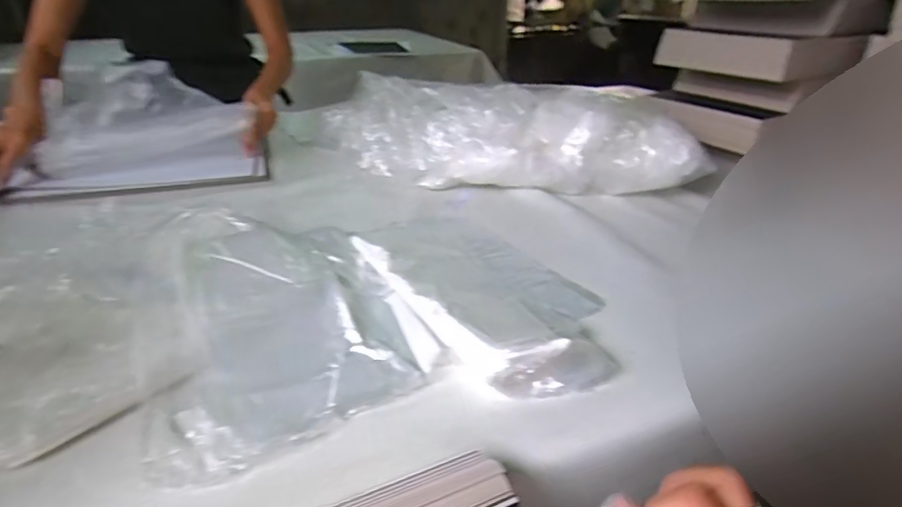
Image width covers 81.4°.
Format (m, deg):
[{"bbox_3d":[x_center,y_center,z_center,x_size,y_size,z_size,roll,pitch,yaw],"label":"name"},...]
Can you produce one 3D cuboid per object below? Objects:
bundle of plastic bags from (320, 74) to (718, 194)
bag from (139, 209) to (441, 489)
[{"bbox_3d":[0.091,-0.190,0.859,0.590,0.142,0.117,5,28,9],"label":"bundle of plastic bags"},{"bbox_3d":[-0.182,0.040,0.535,0.229,0.032,0.387,-13,30,-22],"label":"bag"}]

